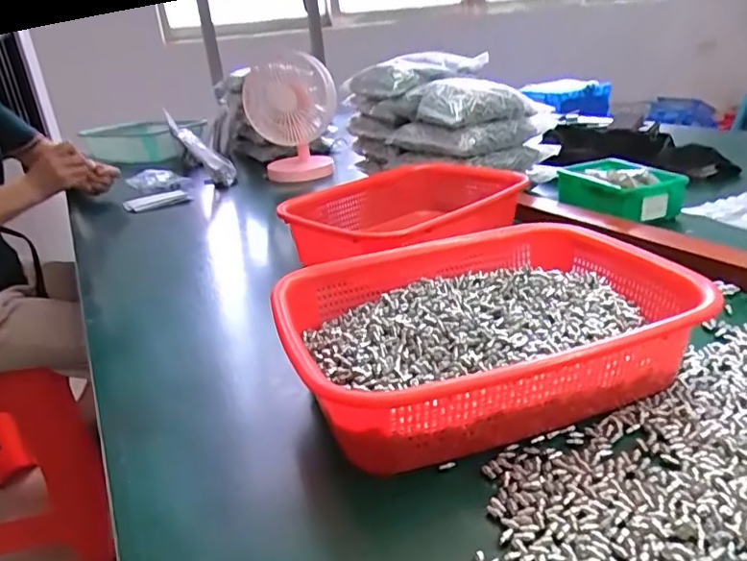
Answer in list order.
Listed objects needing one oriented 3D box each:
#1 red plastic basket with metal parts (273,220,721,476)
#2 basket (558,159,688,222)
[{"bbox_3d":[0.088,0.033,0.409,0.296,0.072,0.209,-14,25,-16],"label":"red plastic basket with metal parts"},{"bbox_3d":[0.325,-0.127,0.728,0.086,0.050,0.149,-13,25,-15],"label":"basket"}]

